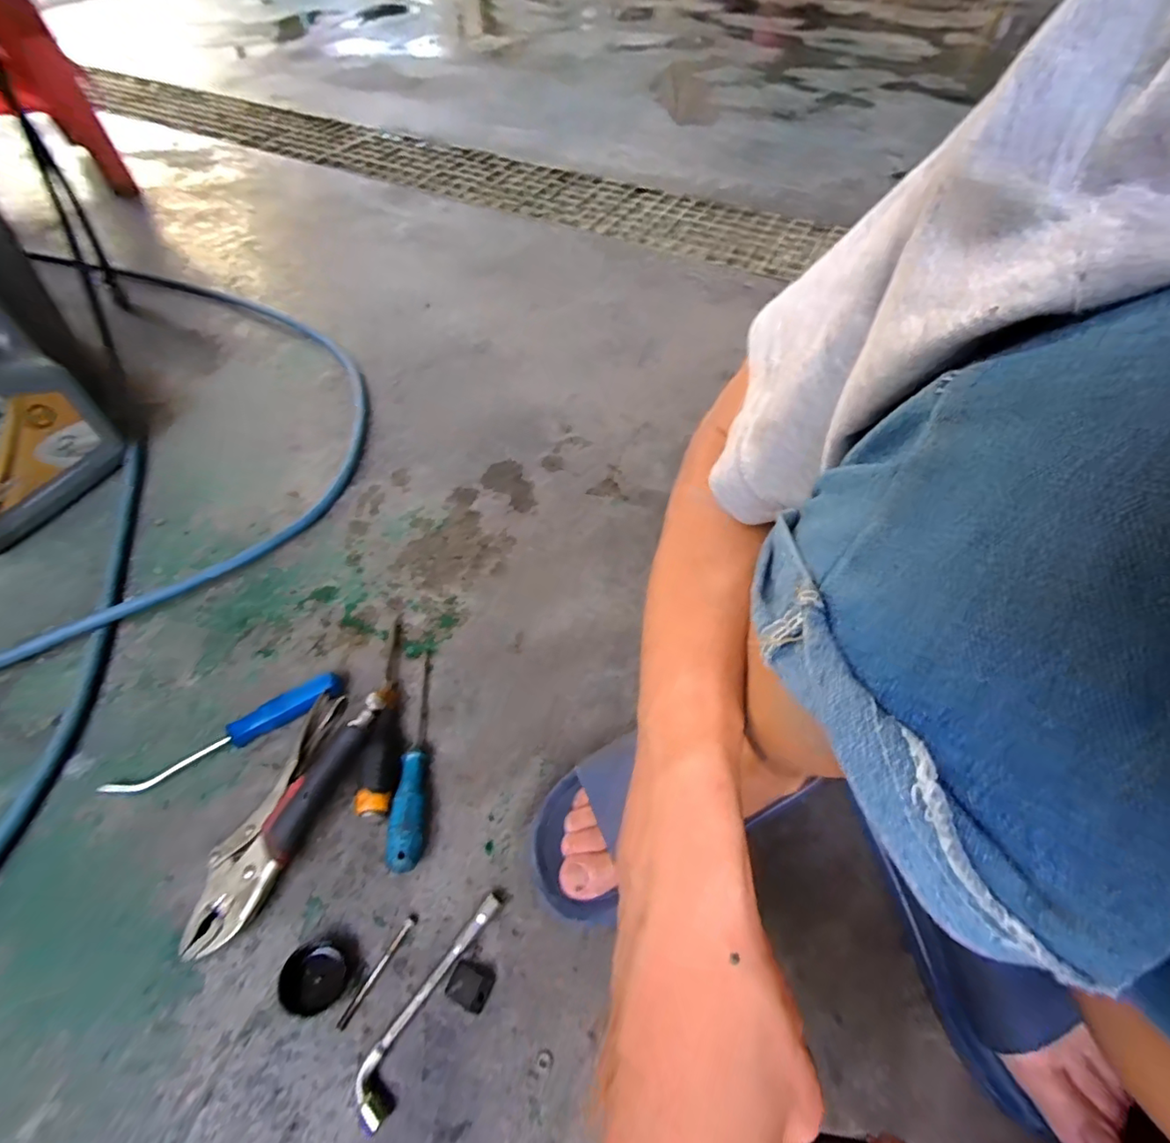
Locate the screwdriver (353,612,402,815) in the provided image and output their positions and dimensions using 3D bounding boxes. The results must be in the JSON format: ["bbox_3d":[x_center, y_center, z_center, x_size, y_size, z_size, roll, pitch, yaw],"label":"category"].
[{"bbox_3d":[-0.184,0.122,0.521,0.031,0.036,0.197,-5,54,-6],"label":"screwdriver"}]

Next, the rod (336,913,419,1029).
[{"bbox_3d":[-0.153,0.294,0.417,0.007,0.004,0.079,27,58,17],"label":"rod"}]

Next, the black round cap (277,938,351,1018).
[{"bbox_3d":[-0.196,0.294,0.408,0.044,0.013,0.042,1,54,-1],"label":"black round cap"}]

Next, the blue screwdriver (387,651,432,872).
[{"bbox_3d":[-0.150,0.158,0.502,0.026,0.026,0.193,-3,54,-4],"label":"blue screwdriver"}]

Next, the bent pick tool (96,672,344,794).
[{"bbox_3d":[-0.317,0.146,0.505,0.196,0.023,0.029,-27,59,-20],"label":"bent pick tool"}]

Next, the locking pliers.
[{"bbox_3d":[-0.246,0.195,0.462,0.067,0.038,0.207,18,55,11],"label":"locking pliers"}]

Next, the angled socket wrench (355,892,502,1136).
[{"bbox_3d":[-0.112,0.303,0.404,0.029,0.015,0.149,24,57,15],"label":"angled socket wrench"}]

